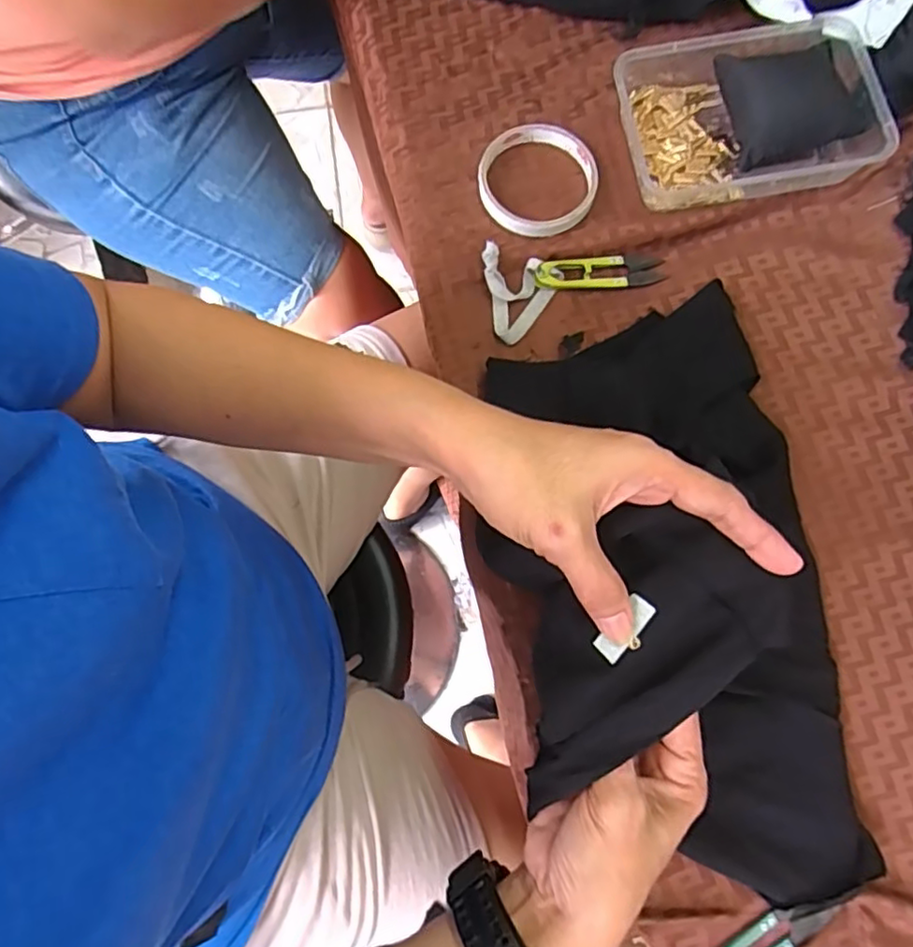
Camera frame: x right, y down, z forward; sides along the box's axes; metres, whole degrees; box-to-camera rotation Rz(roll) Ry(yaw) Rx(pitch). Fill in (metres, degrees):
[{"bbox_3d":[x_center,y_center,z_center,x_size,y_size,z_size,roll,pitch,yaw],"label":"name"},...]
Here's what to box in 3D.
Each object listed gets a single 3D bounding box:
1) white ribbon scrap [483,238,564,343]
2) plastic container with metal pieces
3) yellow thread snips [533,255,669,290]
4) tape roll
[{"bbox_3d":[0.035,-0.130,0.435,0.055,0.014,0.065,35,82,7],"label":"white ribbon scrap"},{"bbox_3d":[0.212,-0.262,0.447,0.175,0.037,0.118,-7,80,-1],"label":"plastic container with metal pieces"},{"bbox_3d":[0.104,-0.145,0.450,0.100,0.004,0.022,-7,94,-15],"label":"yellow thread snips"},{"bbox_3d":[0.059,-0.214,0.451,0.083,0.014,0.088,0,80,1],"label":"tape roll"}]

